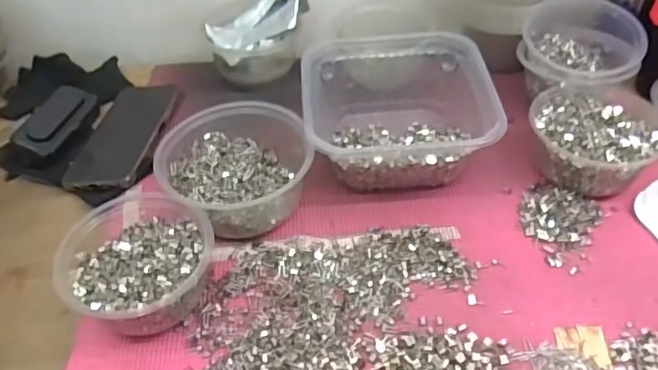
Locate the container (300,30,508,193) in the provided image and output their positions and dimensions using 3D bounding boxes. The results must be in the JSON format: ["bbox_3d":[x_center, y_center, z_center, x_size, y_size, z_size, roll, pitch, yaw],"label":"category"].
[{"bbox_3d":[0.063,-0.078,0.576,0.169,0.080,0.181,-4,47,0],"label":"container"}]

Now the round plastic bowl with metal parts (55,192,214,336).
[{"bbox_3d":[-0.150,0.063,0.459,0.120,0.056,0.116,20,52,21],"label":"round plastic bowl with metal parts"}]

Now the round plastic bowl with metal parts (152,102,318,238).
[{"bbox_3d":[-0.082,-0.015,0.526,0.127,0.063,0.122,-2,47,2],"label":"round plastic bowl with metal parts"}]

